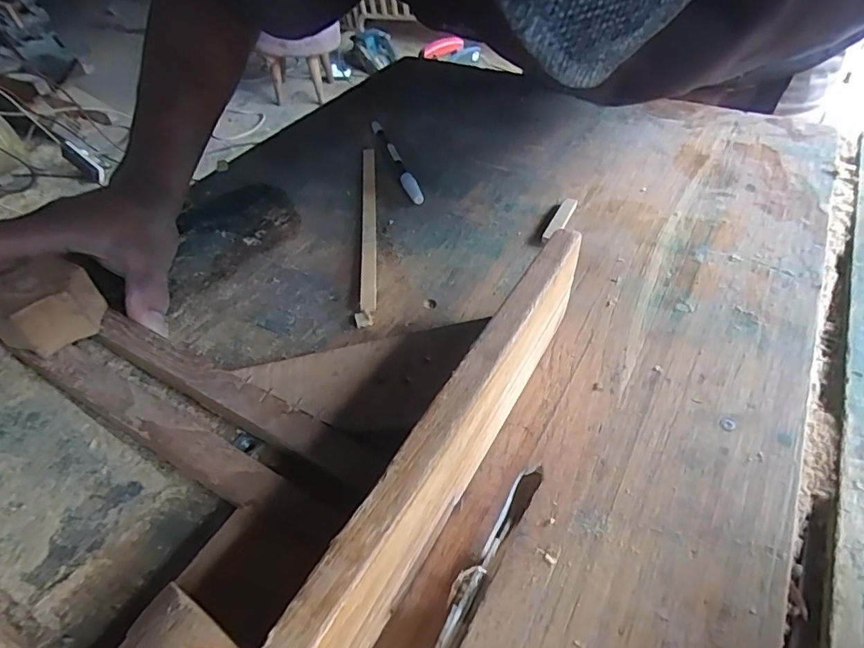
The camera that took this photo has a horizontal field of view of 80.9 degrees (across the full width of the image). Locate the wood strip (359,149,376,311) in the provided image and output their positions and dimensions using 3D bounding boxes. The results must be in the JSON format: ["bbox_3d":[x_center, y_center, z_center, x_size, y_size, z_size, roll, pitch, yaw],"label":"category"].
[{"bbox_3d":[-0.048,-0.079,0.382,0.011,0.011,0.194,-5,46,-2],"label":"wood strip"}]

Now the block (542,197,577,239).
[{"bbox_3d":[0.095,-0.078,0.377,0.011,0.008,0.053,19,50,20],"label":"block"}]

